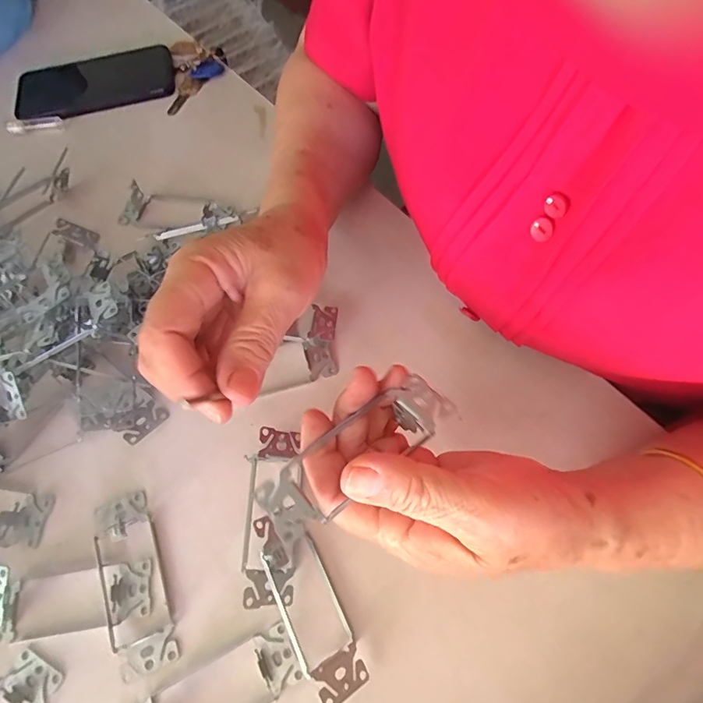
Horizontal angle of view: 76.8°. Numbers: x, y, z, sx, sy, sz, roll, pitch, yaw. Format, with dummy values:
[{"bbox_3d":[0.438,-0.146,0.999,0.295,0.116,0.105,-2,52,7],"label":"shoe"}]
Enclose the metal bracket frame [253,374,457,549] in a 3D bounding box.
[{"bbox_3d":[0.002,0.052,0.229,0.108,0.015,0.034,-37,70,-7],"label":"metal bracket frame"}]

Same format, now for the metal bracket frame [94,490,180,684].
[{"bbox_3d":[-0.141,0.145,0.280,0.037,0.017,0.107,-22,67,-8],"label":"metal bracket frame"}]

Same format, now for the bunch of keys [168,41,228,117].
[{"bbox_3d":[-0.171,-0.308,0.489,0.061,0.017,0.103,-6,66,-1],"label":"bunch of keys"}]

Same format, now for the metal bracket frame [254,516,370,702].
[{"bbox_3d":[-0.029,0.152,0.270,0.035,0.018,0.106,-6,59,-43],"label":"metal bracket frame"}]

